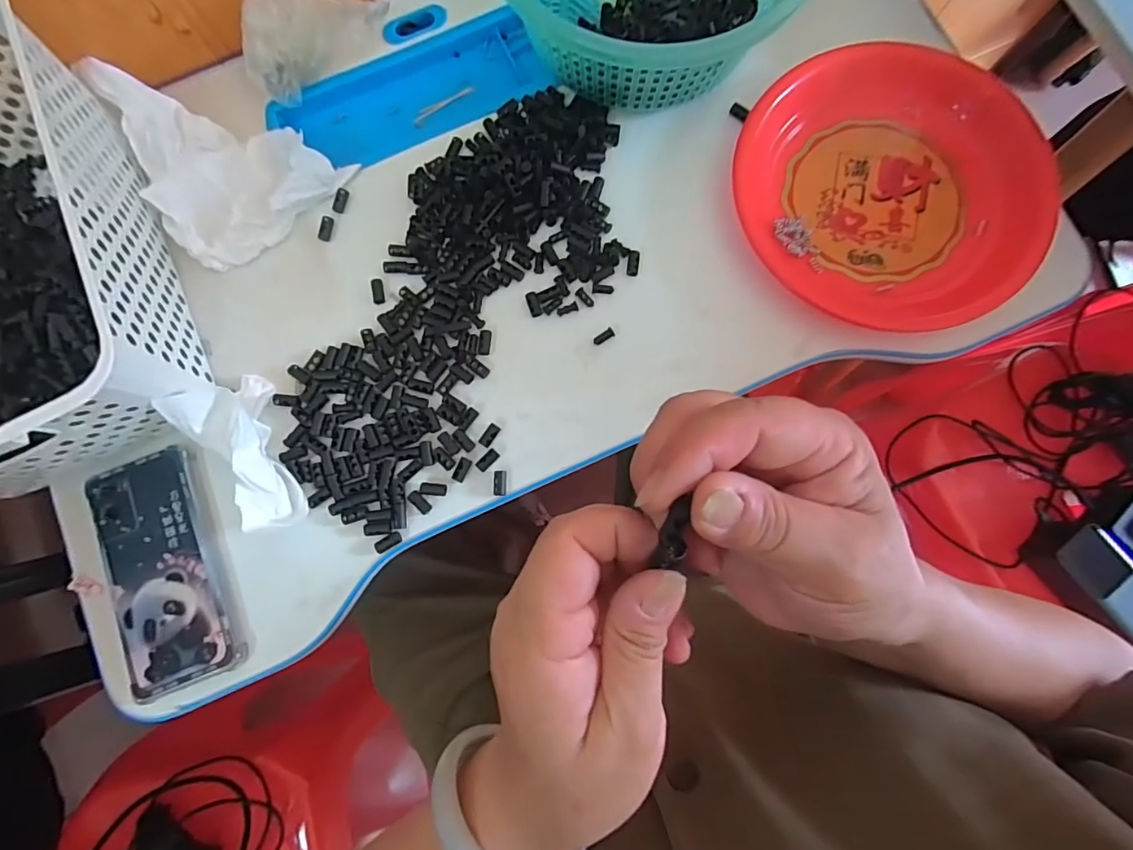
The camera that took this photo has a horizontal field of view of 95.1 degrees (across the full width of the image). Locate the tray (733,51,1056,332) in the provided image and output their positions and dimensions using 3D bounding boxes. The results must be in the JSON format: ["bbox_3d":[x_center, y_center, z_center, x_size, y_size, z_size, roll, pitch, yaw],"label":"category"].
[{"bbox_3d":[0.240,-0.179,0.383,0.205,0.034,0.222,0,79,1],"label":"tray"}]

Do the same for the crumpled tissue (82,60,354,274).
[{"bbox_3d":[-0.283,-0.207,0.401,0.191,0.036,0.127,35,82,7],"label":"crumpled tissue"}]

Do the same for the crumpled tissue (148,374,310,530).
[{"bbox_3d":[-0.220,0.016,0.353,0.049,0.047,0.113,-31,80,-5],"label":"crumpled tissue"}]

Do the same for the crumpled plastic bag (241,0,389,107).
[{"bbox_3d":[-0.202,-0.315,0.406,0.117,0.055,0.059,-31,80,-5],"label":"crumpled plastic bag"}]

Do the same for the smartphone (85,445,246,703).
[{"bbox_3d":[-0.282,0.101,0.361,0.072,0.011,0.158,-22,80,-3],"label":"smartphone"}]

